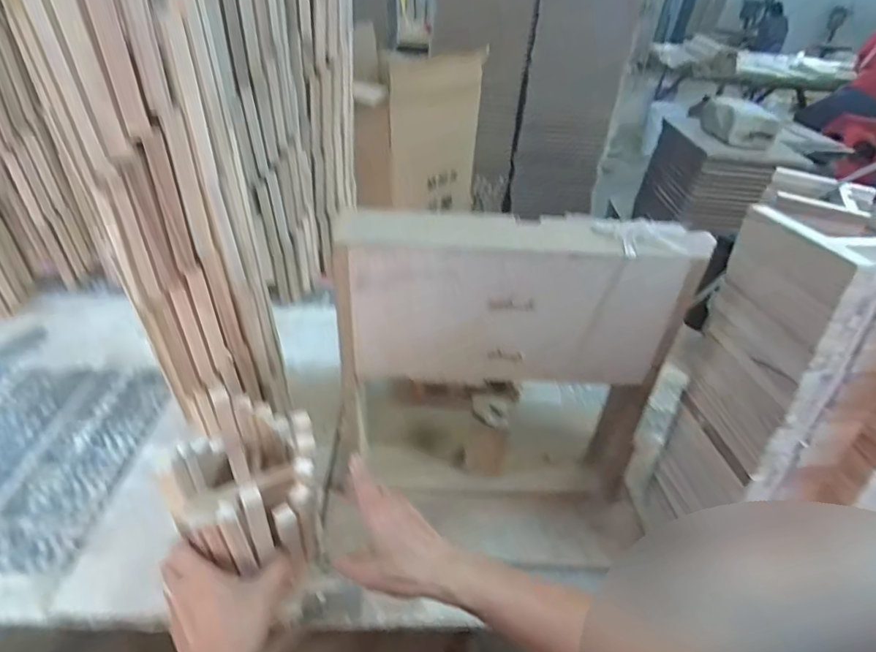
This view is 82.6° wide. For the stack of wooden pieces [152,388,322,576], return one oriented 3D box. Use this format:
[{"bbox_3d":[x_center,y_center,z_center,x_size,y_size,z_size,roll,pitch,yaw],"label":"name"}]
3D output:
[{"bbox_3d":[-0.224,0.177,0.577,0.145,0.134,0.151,-26,47,-34],"label":"stack of wooden pieces"}]

